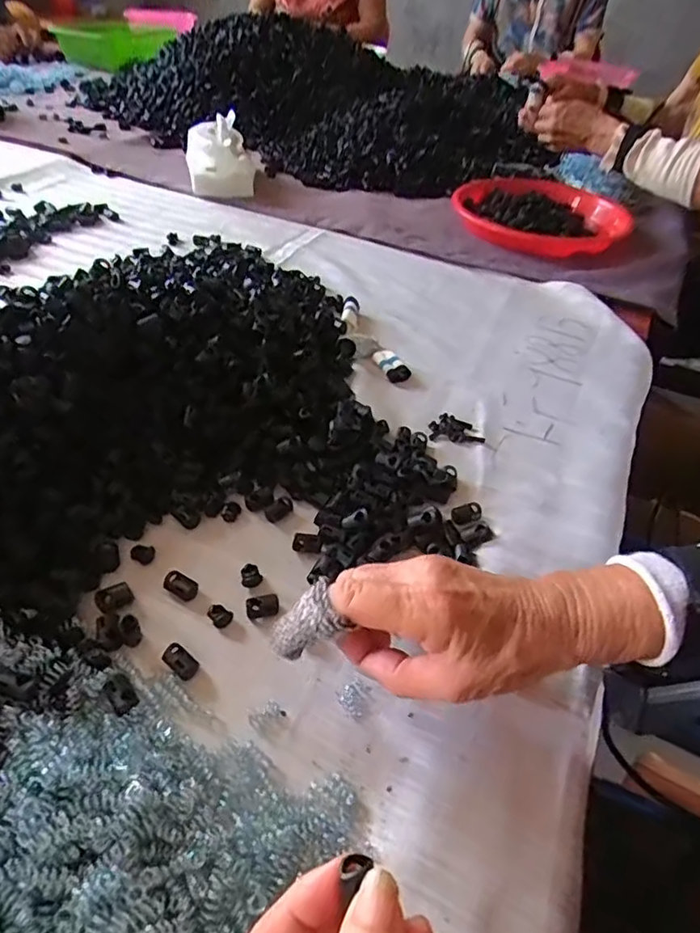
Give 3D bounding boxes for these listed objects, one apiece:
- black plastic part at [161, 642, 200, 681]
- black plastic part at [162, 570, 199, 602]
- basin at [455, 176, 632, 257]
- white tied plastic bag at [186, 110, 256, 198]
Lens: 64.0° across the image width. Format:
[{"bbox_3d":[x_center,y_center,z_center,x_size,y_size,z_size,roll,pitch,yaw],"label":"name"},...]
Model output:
[{"bbox_3d":[-0.095,0.107,0.312,0.023,0.009,0.014,32,50,24],"label":"black plastic part"},{"bbox_3d":[-0.105,0.074,0.348,0.023,0.007,0.015,27,48,21],"label":"black plastic part"},{"bbox_3d":[0.239,-0.316,0.714,0.203,0.050,0.203,3,43,-2],"label":"basin"},{"bbox_3d":[-0.185,-0.442,0.796,0.088,0.072,0.125,-6,44,-11],"label":"white tied plastic bag"}]

